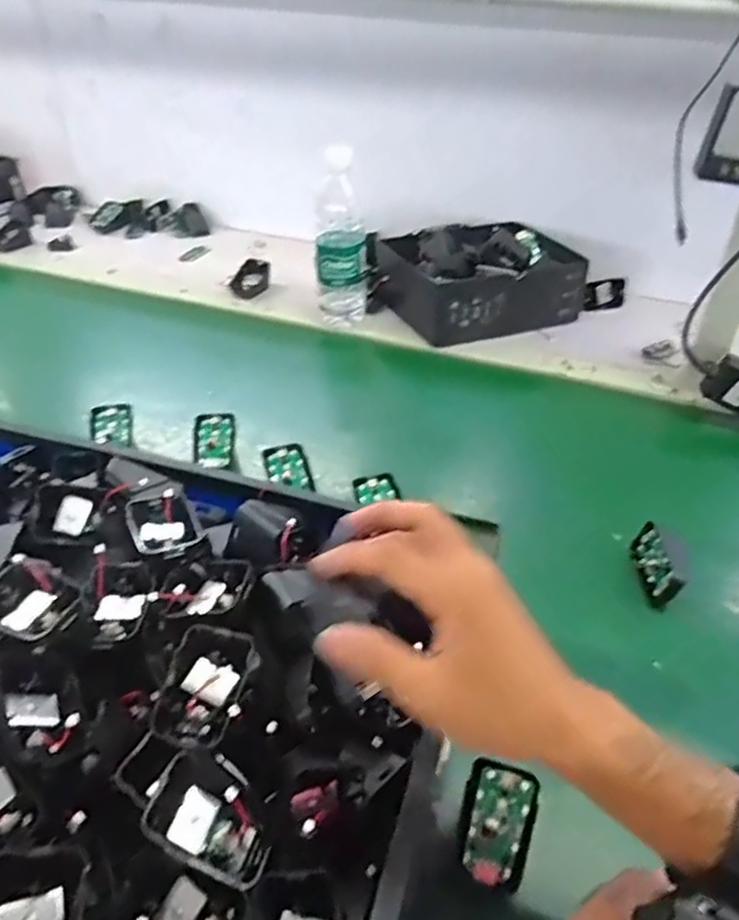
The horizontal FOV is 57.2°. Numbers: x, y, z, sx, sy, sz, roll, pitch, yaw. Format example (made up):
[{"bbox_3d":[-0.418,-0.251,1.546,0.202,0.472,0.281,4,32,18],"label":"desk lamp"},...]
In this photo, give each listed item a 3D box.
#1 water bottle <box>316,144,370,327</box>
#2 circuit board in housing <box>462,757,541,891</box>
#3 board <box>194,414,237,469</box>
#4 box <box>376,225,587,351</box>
[{"bbox_3d":[-0.038,-0.274,0.910,0.068,0.215,0.066,-1,40,-1],"label":"water bottle"},{"bbox_3d":[0.079,0.222,0.414,0.040,0.009,0.069,10,79,9],"label":"circuit board in housing"},{"bbox_3d":[-0.163,-0.021,0.715,0.041,0.011,0.065,-6,60,-5],"label":"board"},{"bbox_3d":[0.164,-0.268,0.964,0.265,0.101,0.187,-15,42,-18],"label":"box"}]

